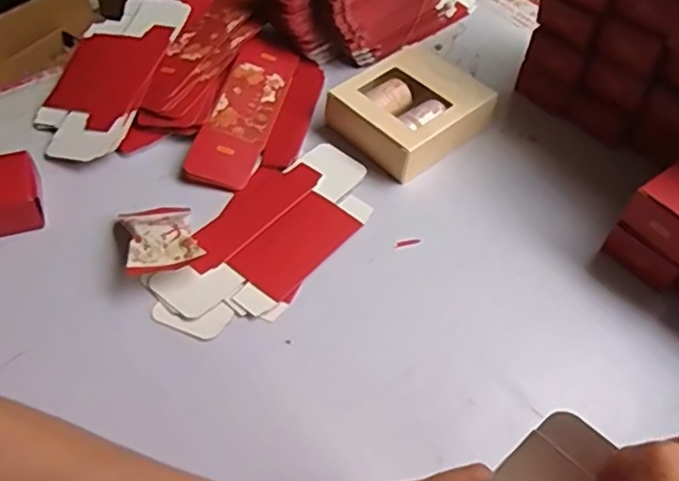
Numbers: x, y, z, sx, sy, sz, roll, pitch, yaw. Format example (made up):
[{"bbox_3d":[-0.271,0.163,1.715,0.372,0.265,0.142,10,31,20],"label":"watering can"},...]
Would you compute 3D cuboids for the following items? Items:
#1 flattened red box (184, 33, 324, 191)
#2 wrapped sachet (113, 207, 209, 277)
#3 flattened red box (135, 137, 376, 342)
[{"bbox_3d":[-0.063,-0.105,0.512,0.078,0.008,0.165,20,56,-1],"label":"flattened red box"},{"bbox_3d":[-0.125,-0.004,0.419,0.051,0.026,0.066,-17,54,-17],"label":"wrapped sachet"},{"bbox_3d":[-0.047,-0.005,0.435,0.090,0.013,0.182,28,55,18],"label":"flattened red box"}]

